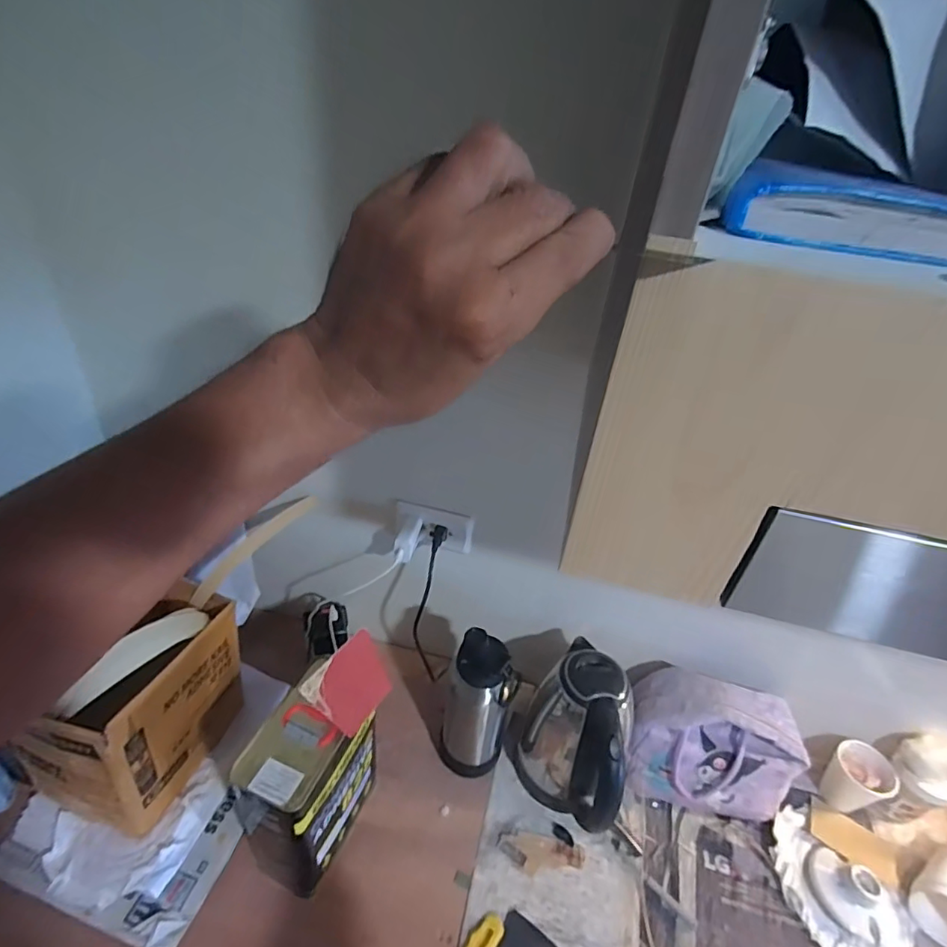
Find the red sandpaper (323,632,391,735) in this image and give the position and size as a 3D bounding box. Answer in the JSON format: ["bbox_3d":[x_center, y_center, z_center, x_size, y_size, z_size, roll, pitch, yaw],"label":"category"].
[{"bbox_3d":[-0.134,0.241,0.615,0.009,0.082,0.087,-22,15,45],"label":"red sandpaper"}]

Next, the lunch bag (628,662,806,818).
[{"bbox_3d":[0.346,0.390,0.766,0.246,0.169,0.119,14,36,9],"label":"lunch bag"}]

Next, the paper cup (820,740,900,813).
[{"bbox_3d":[0.558,0.445,0.784,0.075,0.089,0.073,5,36,-3],"label":"paper cup"}]

